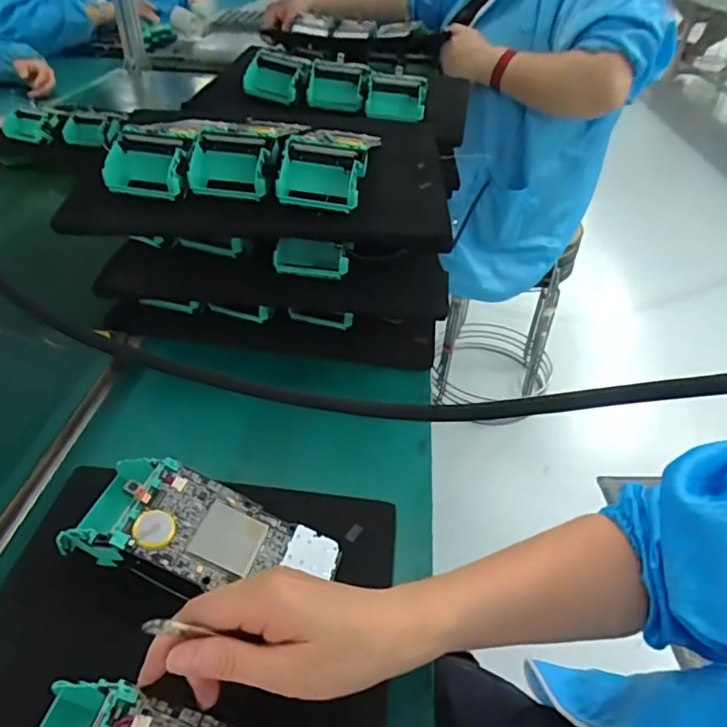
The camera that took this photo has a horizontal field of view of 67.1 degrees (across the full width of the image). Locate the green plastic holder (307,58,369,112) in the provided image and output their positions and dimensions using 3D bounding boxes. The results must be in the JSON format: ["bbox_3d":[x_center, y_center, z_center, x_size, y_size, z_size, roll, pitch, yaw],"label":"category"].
[{"bbox_3d":[-0.033,-0.342,0.674,0.072,0.043,0.044,6,41,5],"label":"green plastic holder"}]

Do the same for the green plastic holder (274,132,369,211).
[{"bbox_3d":[-0.038,-0.159,0.466,0.076,0.045,0.042,7,41,6],"label":"green plastic holder"}]

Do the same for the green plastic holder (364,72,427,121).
[{"bbox_3d":[0.040,-0.320,0.658,0.073,0.041,0.058,3,41,1],"label":"green plastic holder"}]

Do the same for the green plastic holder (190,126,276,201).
[{"bbox_3d":[-0.116,-0.173,0.482,0.075,0.045,0.044,8,41,7],"label":"green plastic holder"}]

